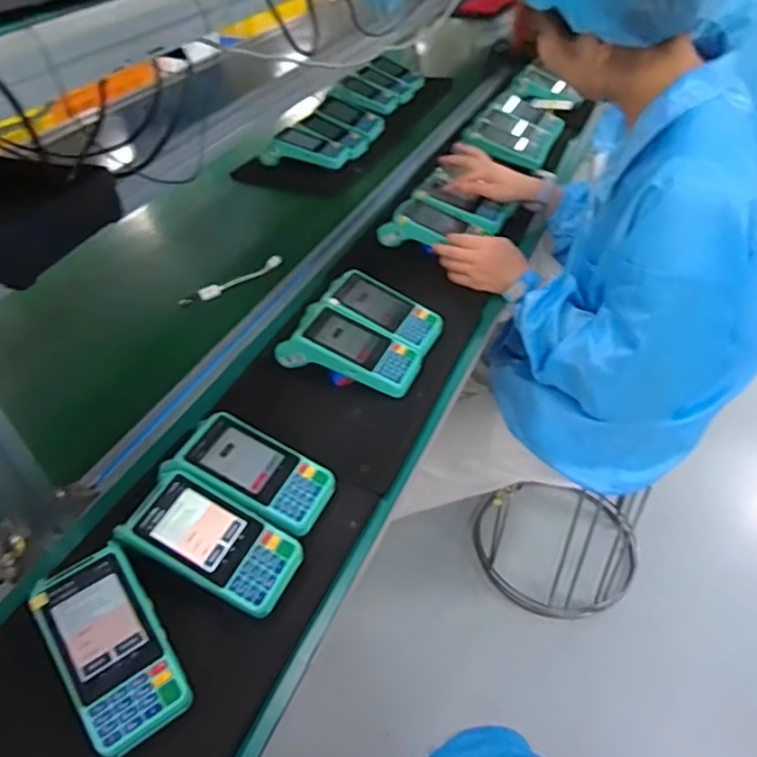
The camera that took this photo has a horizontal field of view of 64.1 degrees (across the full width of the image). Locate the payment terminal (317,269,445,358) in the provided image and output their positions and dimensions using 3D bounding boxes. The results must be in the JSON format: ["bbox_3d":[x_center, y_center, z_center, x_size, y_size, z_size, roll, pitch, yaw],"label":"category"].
[{"bbox_3d":[0.005,-0.087,0.819,0.157,0.066,0.092,17,46,22],"label":"payment terminal"}]

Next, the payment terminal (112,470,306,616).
[{"bbox_3d":[-0.160,0.157,0.574,0.161,0.050,0.078,29,58,10],"label":"payment terminal"}]

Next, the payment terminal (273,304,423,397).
[{"bbox_3d":[-0.037,-0.035,0.765,0.173,0.065,0.082,15,46,21],"label":"payment terminal"}]

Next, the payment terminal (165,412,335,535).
[{"bbox_3d":[-0.129,0.098,0.625,0.156,0.062,0.092,12,45,17],"label":"payment terminal"}]

